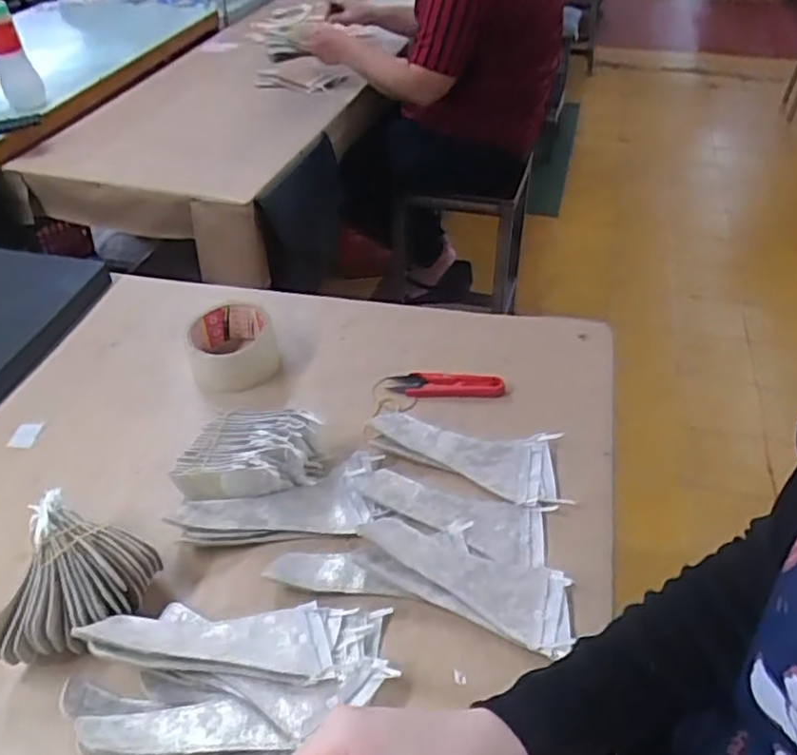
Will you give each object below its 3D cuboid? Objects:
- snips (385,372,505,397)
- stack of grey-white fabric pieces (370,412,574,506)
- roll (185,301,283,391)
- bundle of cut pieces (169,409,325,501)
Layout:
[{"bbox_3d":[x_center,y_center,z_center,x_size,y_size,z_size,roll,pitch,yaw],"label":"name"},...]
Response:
[{"bbox_3d":[0.048,0.005,0.672,0.111,0.010,0.028,3,42,5],"label":"snips"},{"bbox_3d":[0.065,0.062,0.610,0.177,0.011,0.072,17,45,20],"label":"stack of grey-white fabric pieces"},{"bbox_3d":[-0.172,-0.039,0.705,0.086,0.050,0.091,-1,42,1],"label":"roll"},{"bbox_3d":[-0.127,0.066,0.584,0.119,0.052,0.079,4,42,6],"label":"bundle of cut pieces"}]

